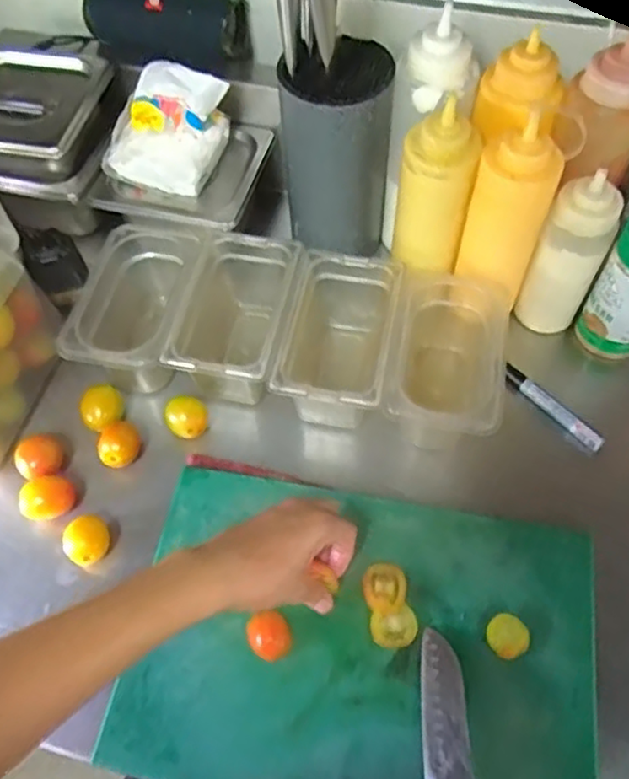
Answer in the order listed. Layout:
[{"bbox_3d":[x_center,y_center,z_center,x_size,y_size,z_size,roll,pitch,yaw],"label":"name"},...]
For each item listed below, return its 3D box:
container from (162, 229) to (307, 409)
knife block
[{"bbox_3d":[-0.075,-0.069,0.688,0.109,0.106,0.181,12,62,8],"label":"container"},{"bbox_3d":[0.022,-0.253,0.698,0.116,0.205,0.103,3,61,4],"label":"knife block"}]

